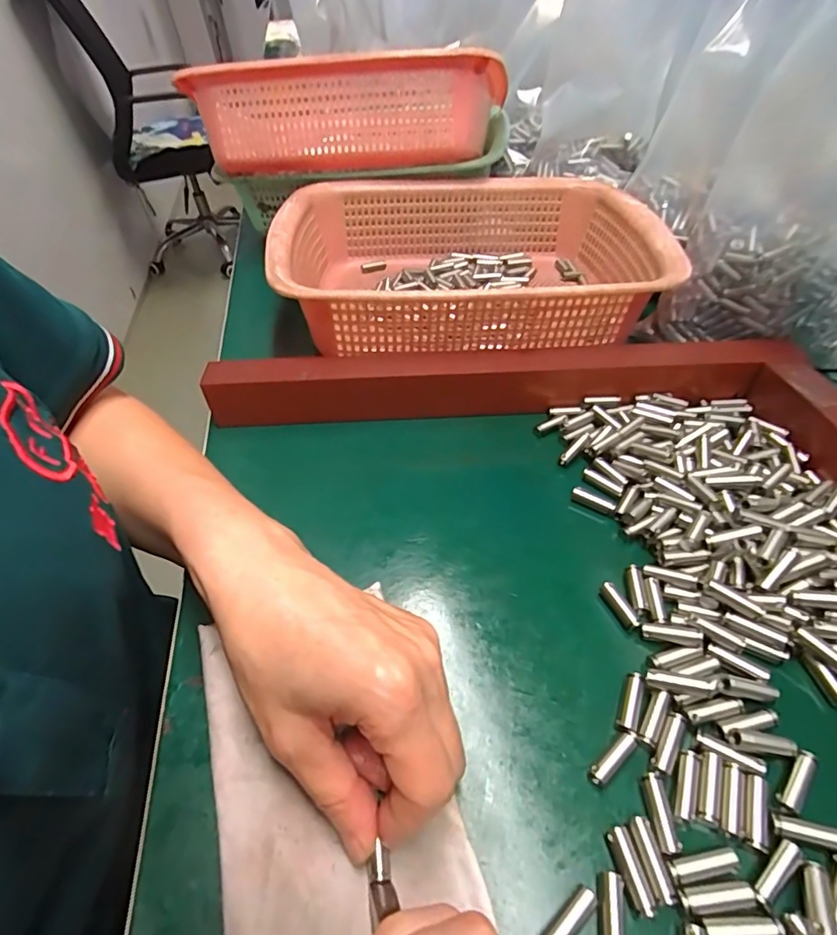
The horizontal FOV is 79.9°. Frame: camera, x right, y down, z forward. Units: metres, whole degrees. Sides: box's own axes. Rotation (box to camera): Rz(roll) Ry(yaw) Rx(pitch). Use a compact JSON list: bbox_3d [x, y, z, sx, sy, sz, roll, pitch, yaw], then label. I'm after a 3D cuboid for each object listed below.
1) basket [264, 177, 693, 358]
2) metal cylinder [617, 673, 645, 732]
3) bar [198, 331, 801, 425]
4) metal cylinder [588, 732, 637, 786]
[{"bbox_3d":[0.043,-0.168,0.413,0.293,0.082,0.229,0,47,4],"label":"basket"},{"bbox_3d":[0.092,0.101,0.214,0.009,0.006,0.024,20,52,21],"label":"metal cylinder"},{"bbox_3d":[0.045,-0.063,0.335,0.364,0.043,0.032,-2,47,1],"label":"bar"},{"bbox_3d":[0.078,0.116,0.199,0.023,0.007,0.008,-33,54,-25],"label":"metal cylinder"}]

